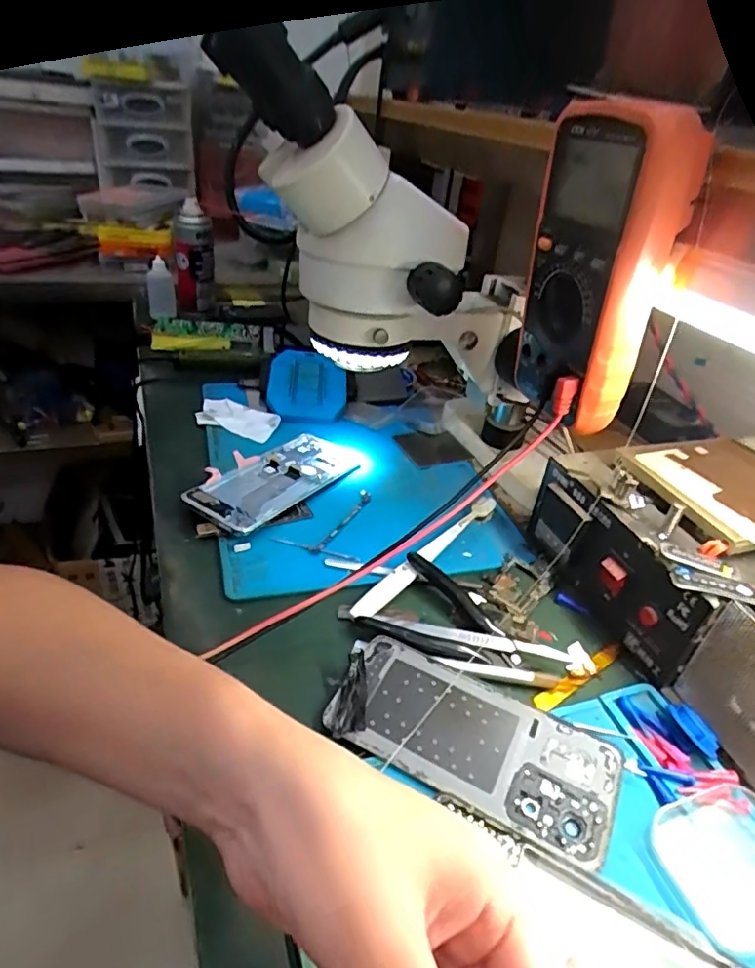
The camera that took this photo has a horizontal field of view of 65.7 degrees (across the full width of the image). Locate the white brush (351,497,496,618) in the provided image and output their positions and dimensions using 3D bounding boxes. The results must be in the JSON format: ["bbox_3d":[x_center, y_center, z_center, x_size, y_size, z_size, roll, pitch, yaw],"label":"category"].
[{"bbox_3d":[0.042,0.053,0.460,0.015,0.017,0.179,28,40,30],"label":"white brush"}]

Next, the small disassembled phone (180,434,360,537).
[{"bbox_3d":[-0.086,-0.006,0.527,0.072,0.015,0.166,25,38,26],"label":"small disassembled phone"}]

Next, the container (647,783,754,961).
[{"bbox_3d":[0.176,0.184,0.286,0.074,0.018,0.064,-9,37,-21],"label":"container"}]

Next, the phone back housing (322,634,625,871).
[{"bbox_3d":[0.052,0.142,0.329,0.159,0.008,0.077,18,36,17],"label":"phone back housing"}]

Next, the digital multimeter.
[{"bbox_3d":[0.130,-0.128,0.356,0.046,0.167,0.086,-7,36,-18],"label":"digital multimeter"}]

